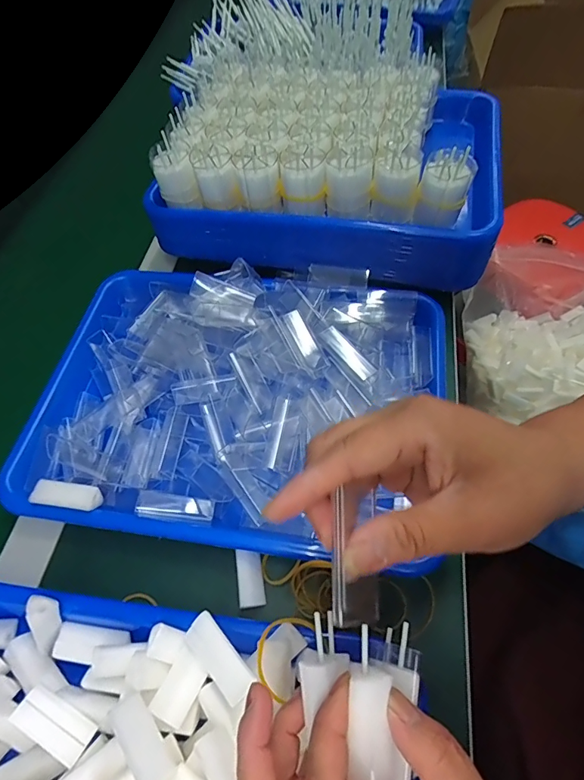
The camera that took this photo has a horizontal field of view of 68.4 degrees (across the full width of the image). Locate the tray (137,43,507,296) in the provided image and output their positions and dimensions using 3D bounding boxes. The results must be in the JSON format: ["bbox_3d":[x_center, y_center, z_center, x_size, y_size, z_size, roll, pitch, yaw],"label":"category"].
[{"bbox_3d":[0.042,-0.238,0.438,0.317,0.093,0.240,11,60,11],"label":"tray"}]

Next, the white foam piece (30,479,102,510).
[{"bbox_3d":[-0.162,0.077,0.313,0.048,0.015,0.019,4,59,7],"label":"white foam piece"}]

